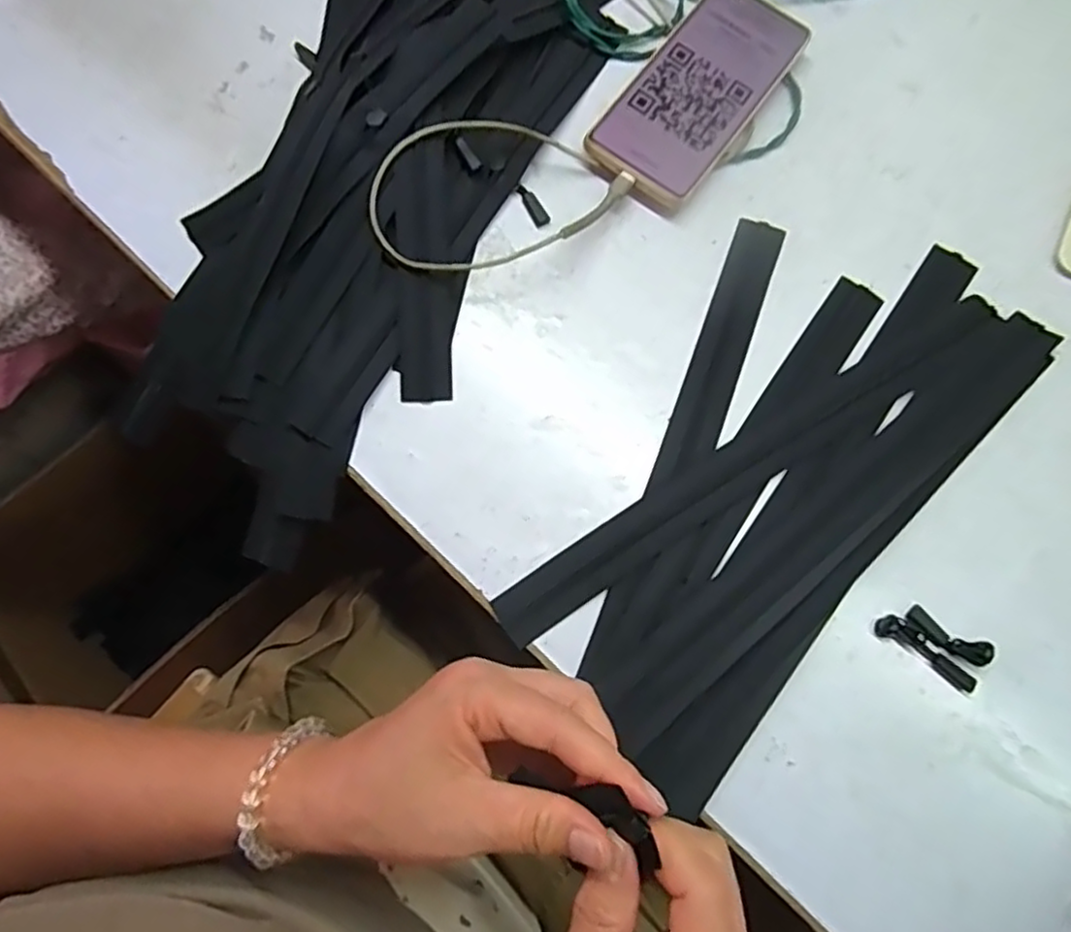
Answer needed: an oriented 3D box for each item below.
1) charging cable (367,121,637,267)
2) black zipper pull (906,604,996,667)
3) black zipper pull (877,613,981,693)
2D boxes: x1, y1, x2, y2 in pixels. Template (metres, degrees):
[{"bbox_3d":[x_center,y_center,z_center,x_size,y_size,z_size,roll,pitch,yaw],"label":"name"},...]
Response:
[{"bbox_3d":[-0.026,-0.170,0.420,0.148,0.034,0.100,-33,79,-7],"label":"charging cable"},{"bbox_3d":[0.229,0.094,0.369,0.047,0.007,0.014,30,79,7],"label":"black zipper pull"},{"bbox_3d":[0.216,0.102,0.369,0.059,0.004,0.015,34,80,7],"label":"black zipper pull"}]

